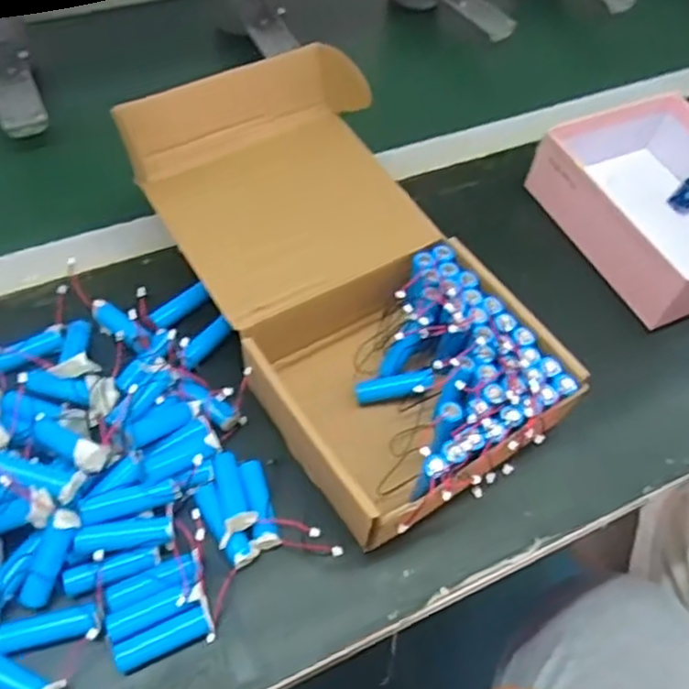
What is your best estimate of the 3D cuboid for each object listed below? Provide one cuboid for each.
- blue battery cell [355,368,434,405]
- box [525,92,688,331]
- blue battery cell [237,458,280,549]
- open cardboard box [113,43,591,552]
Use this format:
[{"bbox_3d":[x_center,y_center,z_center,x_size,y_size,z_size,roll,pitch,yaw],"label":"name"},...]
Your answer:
[{"bbox_3d":[0.032,0.026,0.452,0.051,0.012,0.014,-15,55,15],"label":"blue battery cell"},{"bbox_3d":[0.243,-0.118,0.561,0.152,0.055,0.199,-26,62,-20],"label":"box"},{"bbox_3d":[-0.050,0.092,0.413,0.015,0.015,0.052,-10,57,-14],"label":"blue battery cell"},{"bbox_3d":[-0.001,-0.046,0.465,0.170,0.094,0.319,-25,62,-22],"label":"open cardboard box"}]

